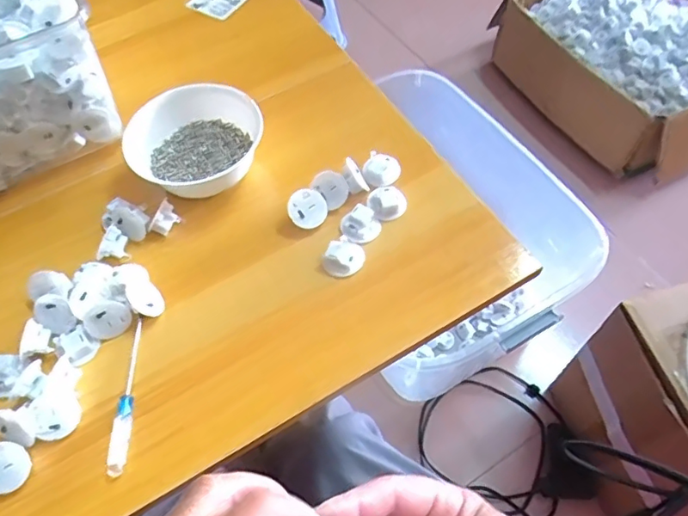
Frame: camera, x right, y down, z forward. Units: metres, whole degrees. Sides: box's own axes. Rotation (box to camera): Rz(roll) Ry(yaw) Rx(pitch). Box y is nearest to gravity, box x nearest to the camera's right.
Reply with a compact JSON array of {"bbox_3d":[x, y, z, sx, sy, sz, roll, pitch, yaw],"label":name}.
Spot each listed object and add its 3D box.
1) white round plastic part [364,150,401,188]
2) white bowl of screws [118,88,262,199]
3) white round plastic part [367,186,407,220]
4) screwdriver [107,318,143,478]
[{"bbox_3d":[0.035,-0.081,0.495,0.032,0.015,0.030,-2,59,3],"label":"white round plastic part"},{"bbox_3d":[-0.128,-0.098,0.490,0.114,0.041,0.100,29,66,19],"label":"white bowl of screws"},{"bbox_3d":[0.037,-0.048,0.473,0.031,0.010,0.032,-2,59,3],"label":"white round plastic part"},{"bbox_3d":[-0.160,0.099,0.398,0.013,0.007,0.114,-6,59,1],"label":"screwdriver"}]

